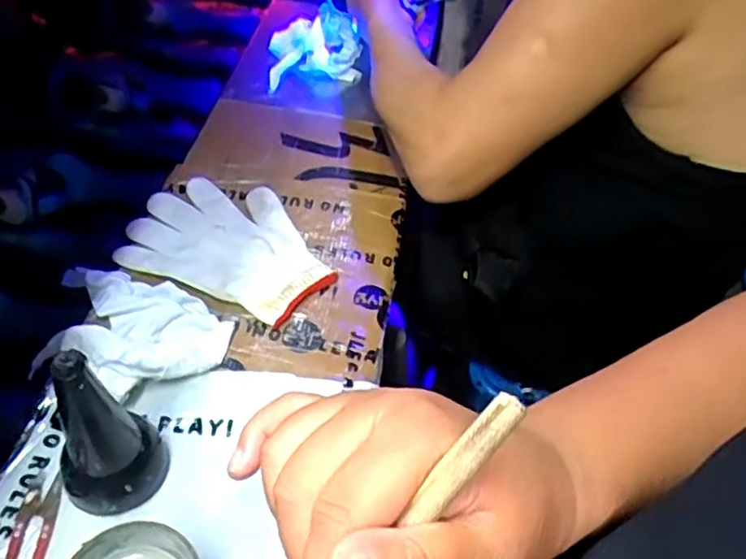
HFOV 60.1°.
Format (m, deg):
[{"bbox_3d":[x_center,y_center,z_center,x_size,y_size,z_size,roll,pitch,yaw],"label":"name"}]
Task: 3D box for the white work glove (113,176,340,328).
[{"bbox_3d":[-0.132,-0.038,0.609,0.191,0.019,0.136,21,51,11],"label":"white work glove"}]

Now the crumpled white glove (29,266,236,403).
[{"bbox_3d":[-0.204,0.044,0.525,0.161,0.040,0.114,18,50,10],"label":"crumpled white glove"}]

